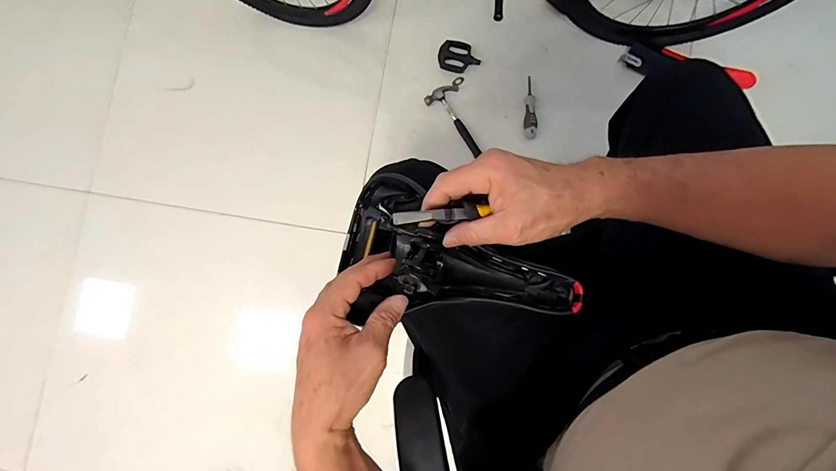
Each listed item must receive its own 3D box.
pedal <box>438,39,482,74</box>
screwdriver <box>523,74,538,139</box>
[{"bbox_3d":[0.111,-0.476,1.004,0.110,0.026,0.077,19,87,6],"label":"pedal"},{"bbox_3d":[0.295,-0.334,0.988,0.034,0.040,0.157,0,86,5],"label":"screwdriver"}]

